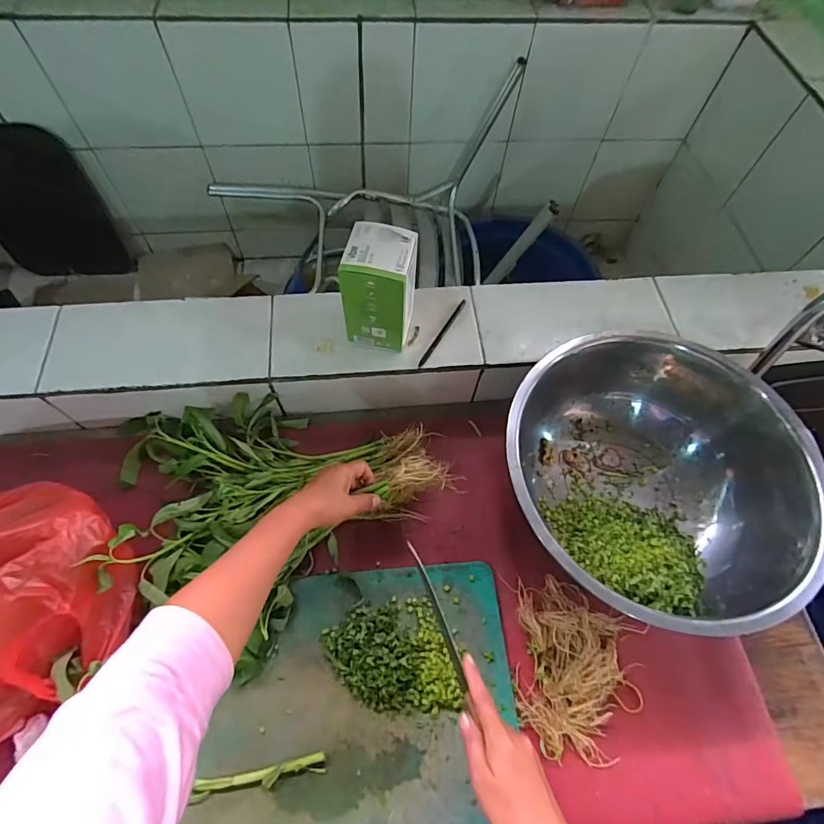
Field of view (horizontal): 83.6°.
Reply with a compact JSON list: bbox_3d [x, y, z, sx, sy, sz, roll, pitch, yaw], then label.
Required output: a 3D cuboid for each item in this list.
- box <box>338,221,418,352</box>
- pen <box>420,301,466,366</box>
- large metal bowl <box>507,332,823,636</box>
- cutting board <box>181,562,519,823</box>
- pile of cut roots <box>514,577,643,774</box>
[{"bbox_3d":[-0.041,-0.159,0.602,0.082,0.139,0.083,11,63,3],"label":"box"},{"bbox_3d":[0.044,-0.117,0.670,0.008,0.009,0.136,29,66,11],"label":"pen"},{"bbox_3d":[0.301,0.104,0.600,0.367,0.144,0.317,6,63,0],"label":"large metal bowl"},{"bbox_3d":[-0.057,0.335,0.528,0.349,0.025,0.292,-2,64,-4],"label":"cutting board"},{"bbox_3d":[0.206,0.309,0.560,0.147,0.021,0.188,7,63,1],"label":"pile of cut roots"}]

